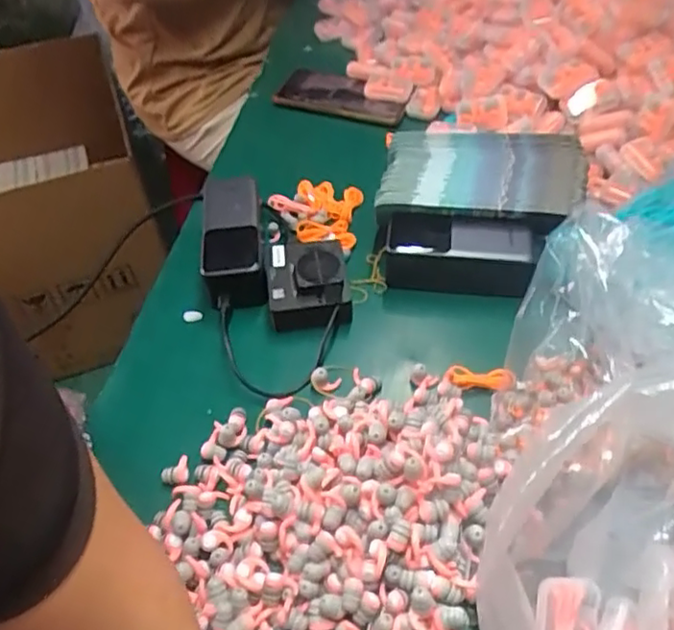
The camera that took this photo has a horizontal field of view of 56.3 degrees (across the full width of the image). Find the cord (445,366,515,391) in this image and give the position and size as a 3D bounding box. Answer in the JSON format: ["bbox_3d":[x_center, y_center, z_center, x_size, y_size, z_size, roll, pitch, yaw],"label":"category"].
[{"bbox_3d":[0.116,0.053,0.516,0.056,0.015,0.016,0,51,3],"label":"cord"}]

